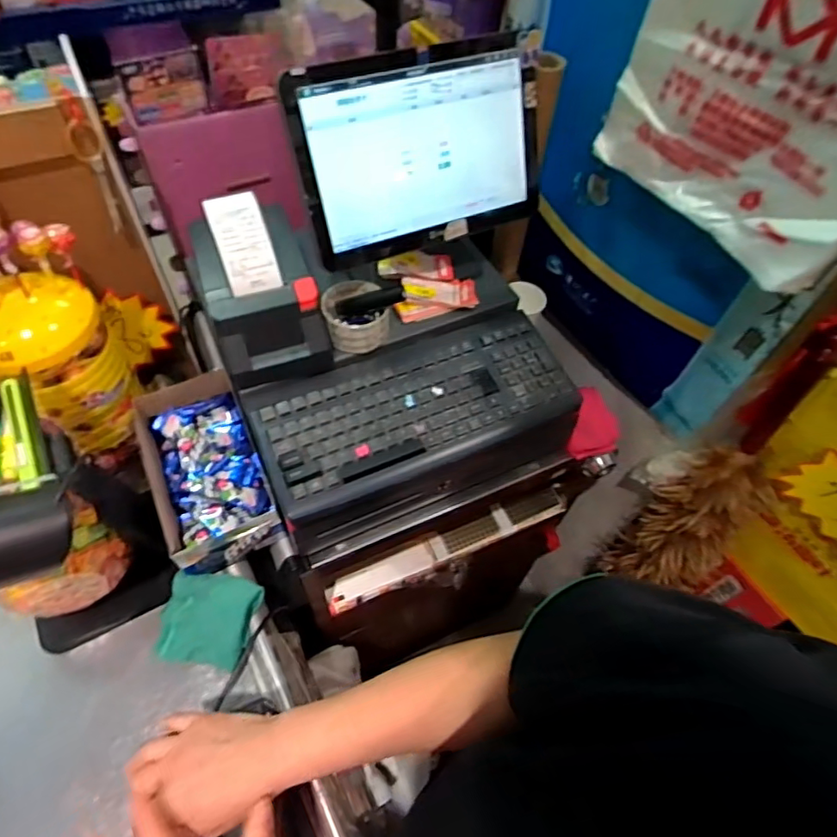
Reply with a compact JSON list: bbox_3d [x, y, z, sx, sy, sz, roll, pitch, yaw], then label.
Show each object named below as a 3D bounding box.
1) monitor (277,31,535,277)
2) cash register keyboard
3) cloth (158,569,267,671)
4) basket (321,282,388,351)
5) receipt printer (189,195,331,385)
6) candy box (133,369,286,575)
[{"bbox_3d":[0.009,-0.301,0.635,0.296,0.201,0.029,-22,32,-18],"label":"monitor"},{"bbox_3d":[0.004,-0.001,0.711,0.389,0.088,0.187,-18,77,-17],"label":"cash register keyboard"},{"bbox_3d":[-0.241,0.229,0.638,0.108,0.025,0.095,3,71,15],"label":"cloth"},{"bbox_3d":[-0.079,-0.129,0.694,0.080,0.041,0.091,-11,57,-12],"label":"basket"},{"bbox_3d":[-0.192,-0.157,0.656,0.128,0.135,0.195,-21,60,-18],"label":"receipt printer"},{"bbox_3d":[-0.269,0.060,0.710,0.127,0.067,0.253,-19,59,-16],"label":"candy box"}]

